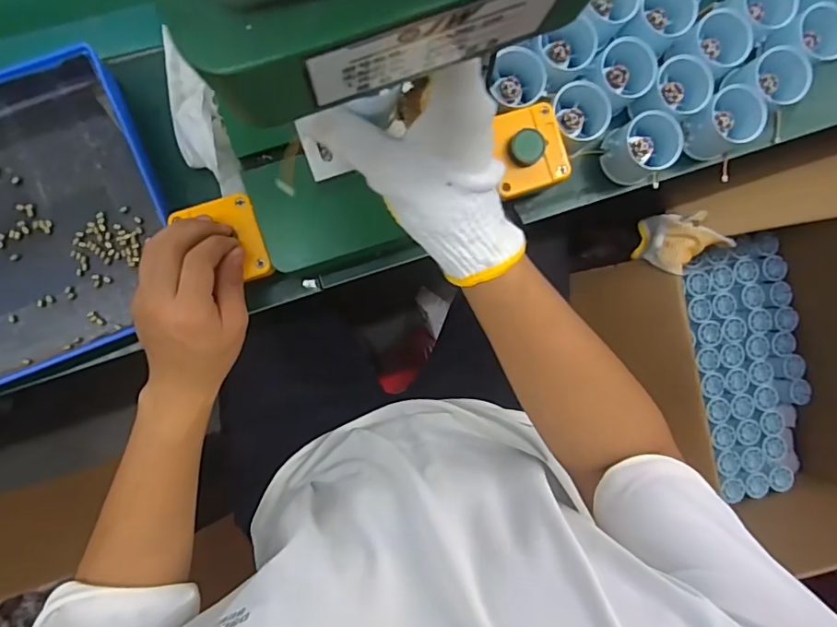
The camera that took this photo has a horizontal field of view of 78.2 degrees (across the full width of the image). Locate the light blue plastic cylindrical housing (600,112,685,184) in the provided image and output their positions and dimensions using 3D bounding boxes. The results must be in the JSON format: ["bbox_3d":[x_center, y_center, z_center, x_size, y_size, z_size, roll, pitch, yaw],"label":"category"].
[{"bbox_3d":[0.202,-0.149,0.471,0.047,0.055,0.052,-30,93,-4],"label":"light blue plastic cylindrical housing"}]

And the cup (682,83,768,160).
[{"bbox_3d":[0.279,-0.174,0.478,0.054,0.051,0.051,0,91,-5],"label":"cup"}]

